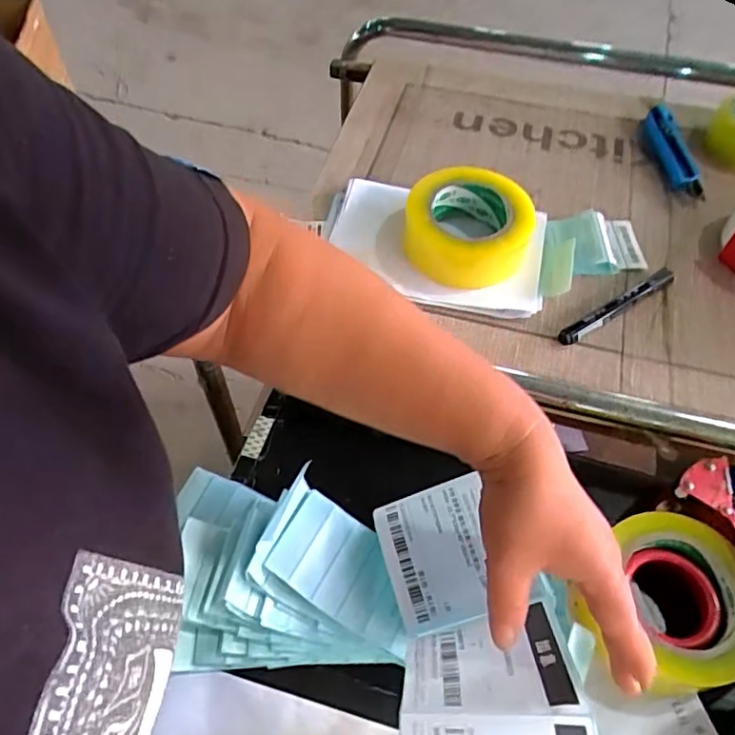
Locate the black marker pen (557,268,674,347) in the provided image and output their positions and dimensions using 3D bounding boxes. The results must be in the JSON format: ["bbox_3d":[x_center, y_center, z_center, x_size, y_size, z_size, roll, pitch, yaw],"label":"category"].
[{"bbox_3d":[0.238,-0.060,0.565,0.143,0.017,0.015,-29,61,-18],"label":"black marker pen"}]

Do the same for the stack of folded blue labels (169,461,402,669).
[{"bbox_3d":[-0.062,0.142,0.446,0.163,0.049,0.142,-1,55,-2],"label":"stack of folded blue labels"}]

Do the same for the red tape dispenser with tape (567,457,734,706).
[{"bbox_3d":[0.219,0.155,0.442,0.129,0.057,0.151,-4,55,-3],"label":"red tape dispenser with tape"}]

